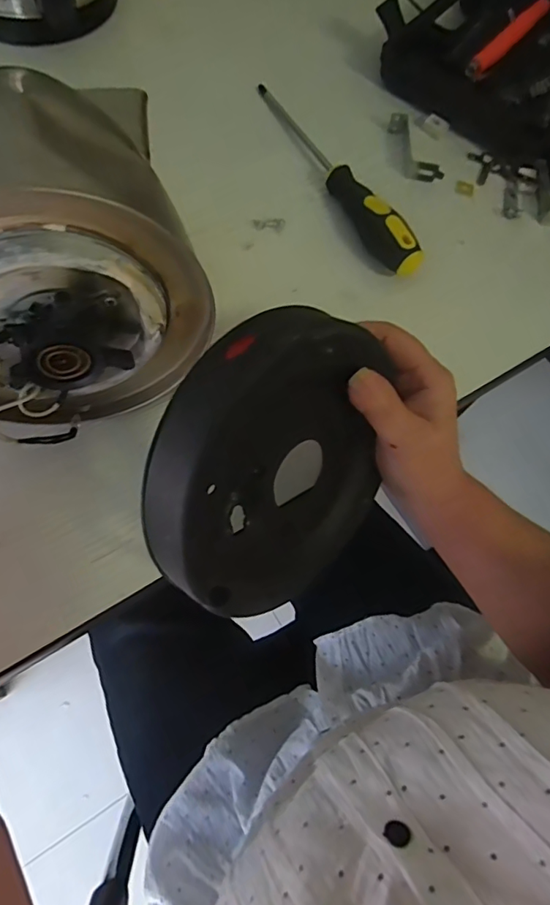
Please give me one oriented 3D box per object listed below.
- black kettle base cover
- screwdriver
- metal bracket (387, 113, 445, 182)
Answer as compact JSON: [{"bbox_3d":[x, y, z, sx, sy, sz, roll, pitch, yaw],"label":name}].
[{"bbox_3d":[0.003,0.008,0.246,0.028,0.142,0.133,24,66,38],"label":"black kettle base cover"},{"bbox_3d":[0.045,-0.223,0.397,0.024,0.026,0.219,-25,72,-12],"label":"screwdriver"},{"bbox_3d":[0.109,-0.250,0.419,0.030,0.015,0.069,-18,71,-9],"label":"metal bracket"}]

